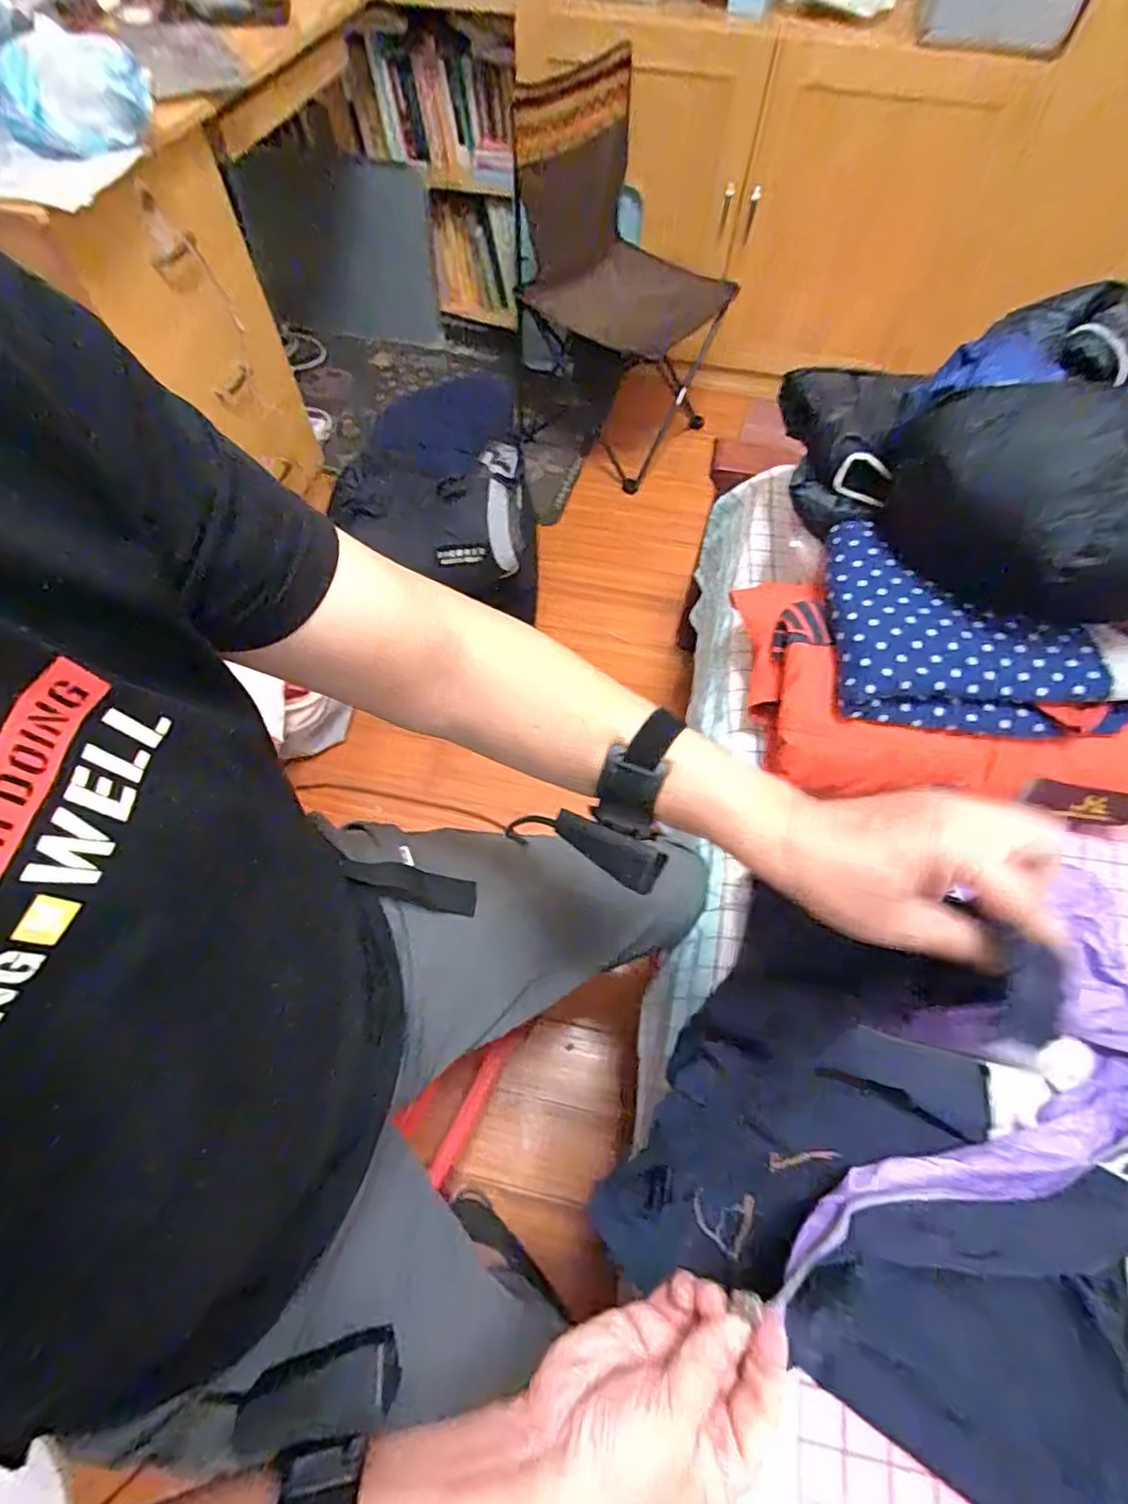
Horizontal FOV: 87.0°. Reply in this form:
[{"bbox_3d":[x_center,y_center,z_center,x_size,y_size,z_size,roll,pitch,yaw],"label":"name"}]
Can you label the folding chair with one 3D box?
[{"bbox_3d":[0.155,-1.157,1.464,0.526,0.654,0.532,0,62,-1],"label":"folding chair"}]

